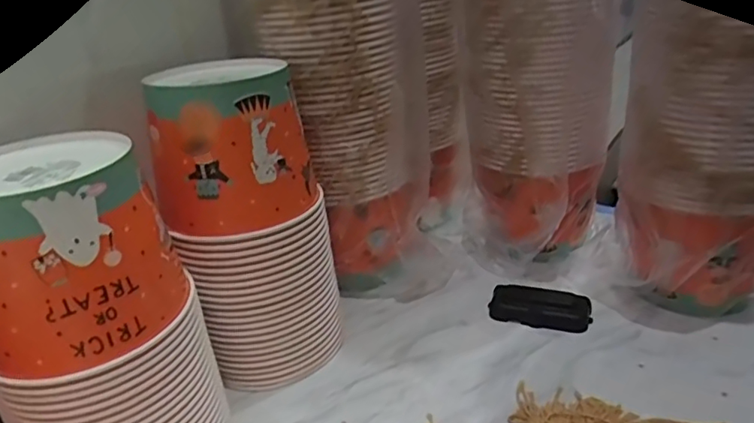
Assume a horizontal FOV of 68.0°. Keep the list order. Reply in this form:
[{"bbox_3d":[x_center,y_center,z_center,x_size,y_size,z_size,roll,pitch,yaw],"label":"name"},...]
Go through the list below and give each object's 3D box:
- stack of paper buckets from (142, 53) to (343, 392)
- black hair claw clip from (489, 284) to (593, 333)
[{"bbox_3d":[-0.123,0.017,0.556,0.150,0.305,0.121,-12,26,-12],"label":"stack of paper buckets"},{"bbox_3d":[0.183,0.106,0.631,0.108,0.028,0.047,6,28,24],"label":"black hair claw clip"}]

